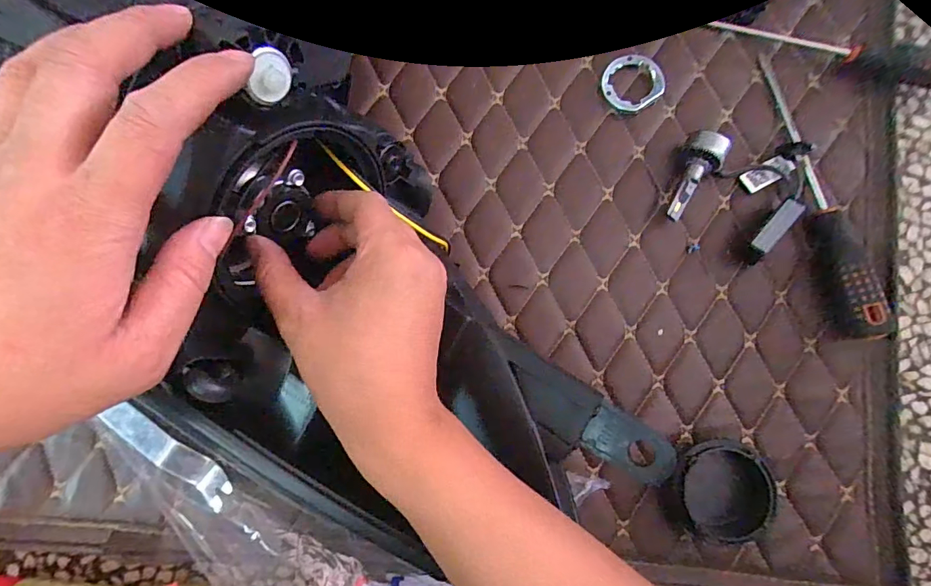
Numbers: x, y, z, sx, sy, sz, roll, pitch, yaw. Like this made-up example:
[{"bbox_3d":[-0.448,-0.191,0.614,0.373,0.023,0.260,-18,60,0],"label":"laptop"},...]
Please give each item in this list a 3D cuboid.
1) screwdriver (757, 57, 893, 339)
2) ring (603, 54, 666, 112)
[{"bbox_3d":[0.290,-0.086,0.374,0.030,0.042,0.239,-9,85,-1],"label":"screwdriver"},{"bbox_3d":[0.143,-0.179,0.395,0.048,0.006,0.048,-1,86,12],"label":"ring"}]

